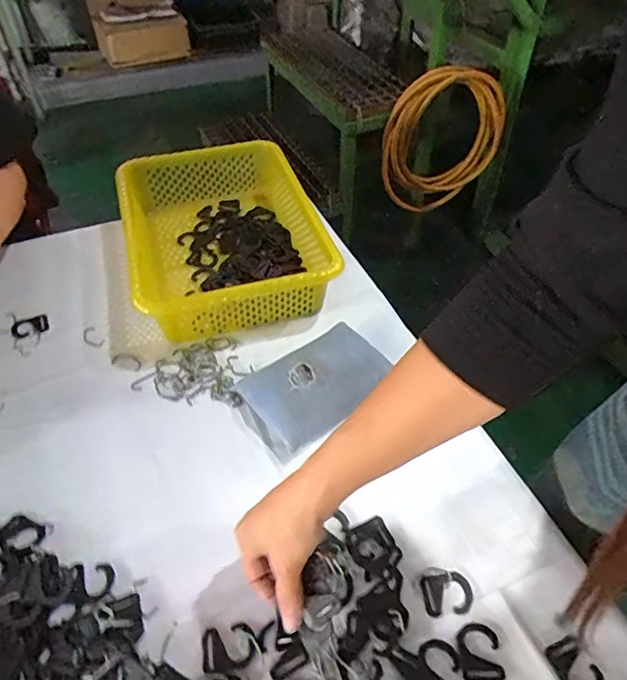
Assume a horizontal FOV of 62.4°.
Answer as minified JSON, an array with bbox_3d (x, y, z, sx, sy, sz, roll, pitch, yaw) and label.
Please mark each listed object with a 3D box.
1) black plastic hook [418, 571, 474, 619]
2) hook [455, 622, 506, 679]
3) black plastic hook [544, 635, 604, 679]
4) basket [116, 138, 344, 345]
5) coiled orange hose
[{"bbox_3d":[0.119,0.225,0.461,0.045,0.004,0.035,-5,48,-6],"label":"black plastic hook"},{"bbox_3d":[0.138,0.260,0.433,0.036,0.004,0.043,0,47,-2],"label":"hook"},{"bbox_3d":[0.214,0.268,0.424,0.032,0.006,0.043,-17,50,-16],"label":"black plastic hook"},{"bbox_3d":[-0.132,-0.152,0.748,0.263,0.093,0.343,-12,49,-12],"label":"basket"},{"bbox_3d":[0.369,-0.544,1.464,0.346,0.384,0.087,-19,51,-16],"label":"coiled orange hose"}]

